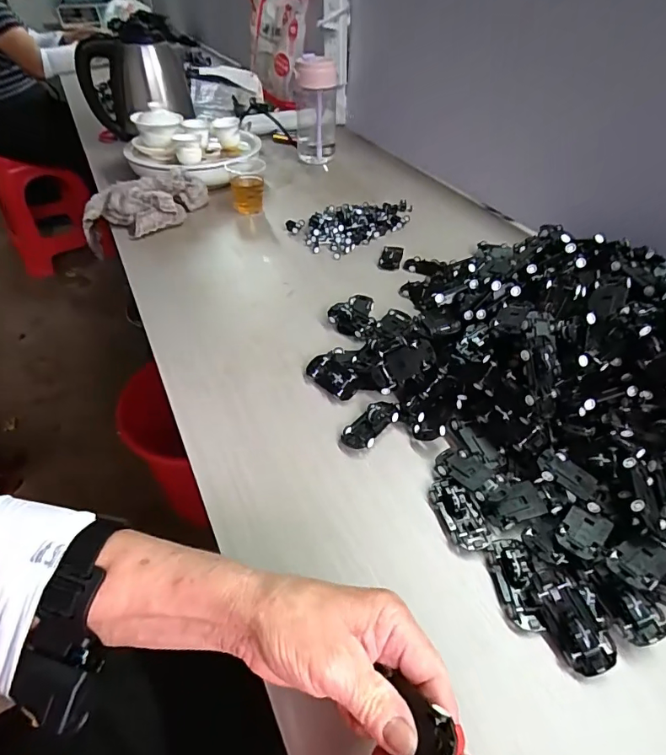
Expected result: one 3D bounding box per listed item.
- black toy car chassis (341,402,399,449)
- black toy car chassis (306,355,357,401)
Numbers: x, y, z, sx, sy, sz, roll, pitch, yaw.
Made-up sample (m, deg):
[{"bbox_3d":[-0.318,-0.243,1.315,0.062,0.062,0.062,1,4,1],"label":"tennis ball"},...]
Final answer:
[{"bbox_3d":[0.037,0.044,0.447,0.030,0.010,0.064,29,51,29],"label":"black toy car chassis"},{"bbox_3d":[0.001,-0.003,0.494,0.031,0.017,0.062,-31,50,-28],"label":"black toy car chassis"}]

